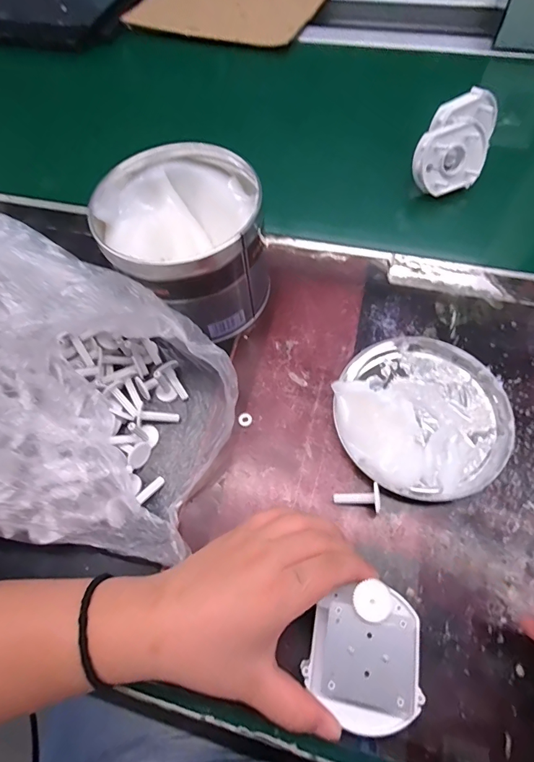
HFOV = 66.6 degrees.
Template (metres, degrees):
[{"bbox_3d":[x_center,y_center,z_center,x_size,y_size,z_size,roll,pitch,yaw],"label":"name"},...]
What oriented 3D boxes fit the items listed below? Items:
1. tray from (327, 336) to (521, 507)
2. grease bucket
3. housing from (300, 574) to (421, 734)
[{"bbox_3d":[0.117,0.021,0.307,0.126,0.028,0.128,-1,63,2],"label":"tray"},{"bbox_3d":[-0.062,-0.114,0.344,0.116,0.101,0.126,-1,63,2],"label":"grease bucket"},{"bbox_3d":[0.052,0.147,0.217,0.059,0.021,0.068,3,64,5],"label":"housing"}]

